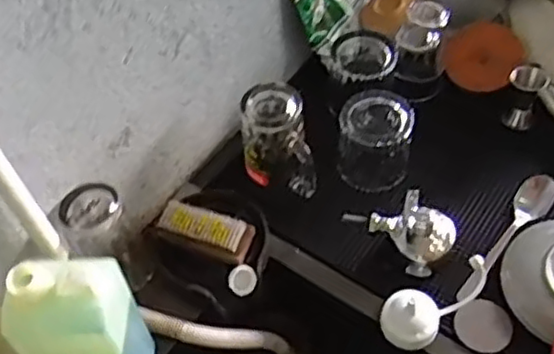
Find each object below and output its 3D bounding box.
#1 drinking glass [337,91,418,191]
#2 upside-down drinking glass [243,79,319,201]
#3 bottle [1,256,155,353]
[{"bbox_3d":[0.115,-0.040,0.792,0.084,0.097,0.077,-3,52,3],"label":"drinking glass"},{"bbox_3d":[-0.001,-0.034,0.761,0.071,0.120,0.094,-13,53,-4],"label":"upside-down drinking glass"},{"bbox_3d":[-0.172,0.138,0.602,0.083,0.193,0.072,-3,52,3],"label":"bottle"}]

